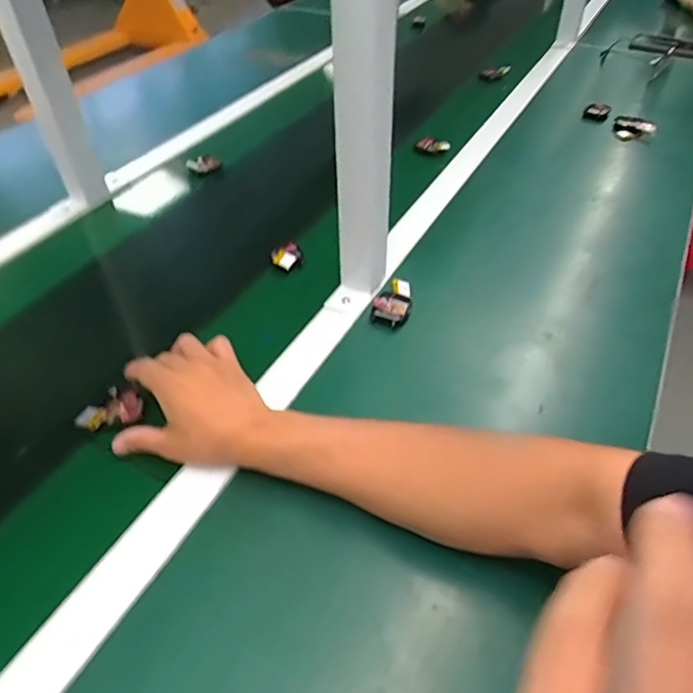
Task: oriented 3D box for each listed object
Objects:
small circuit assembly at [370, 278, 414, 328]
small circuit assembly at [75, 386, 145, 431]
[{"bbox_3d":[0.053,-0.048,0.611,0.039,0.015,0.069,15,47,16],"label":"small circuit assembly"},{"bbox_3d":[-0.212,0.056,0.502,0.055,0.011,0.037,-14,45,-13],"label":"small circuit assembly"}]

